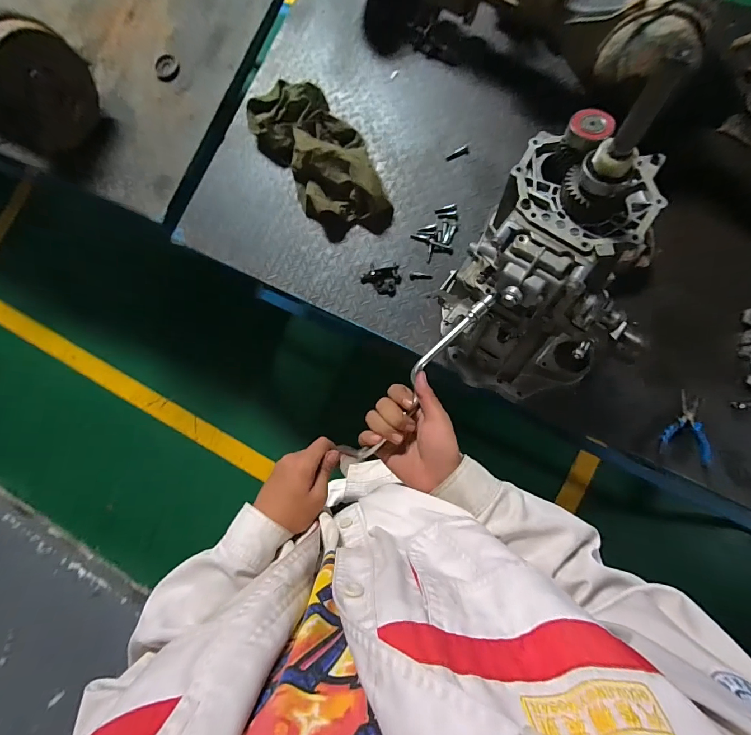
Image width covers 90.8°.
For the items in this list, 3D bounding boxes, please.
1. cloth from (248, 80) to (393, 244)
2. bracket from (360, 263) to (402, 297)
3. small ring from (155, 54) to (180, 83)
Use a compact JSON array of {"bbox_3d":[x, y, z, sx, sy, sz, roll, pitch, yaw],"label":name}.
[{"bbox_3d":[-0.128,-0.505,0.878,0.205,0.094,0.434,-35,83,2],"label":"cloth"},{"bbox_3d":[0.012,-0.212,0.871,0.091,0.028,0.070,14,87,7],"label":"bracket"},{"bbox_3d":[-0.554,-0.796,0.987,0.063,0.011,0.079,-28,83,3],"label":"small ring"}]

